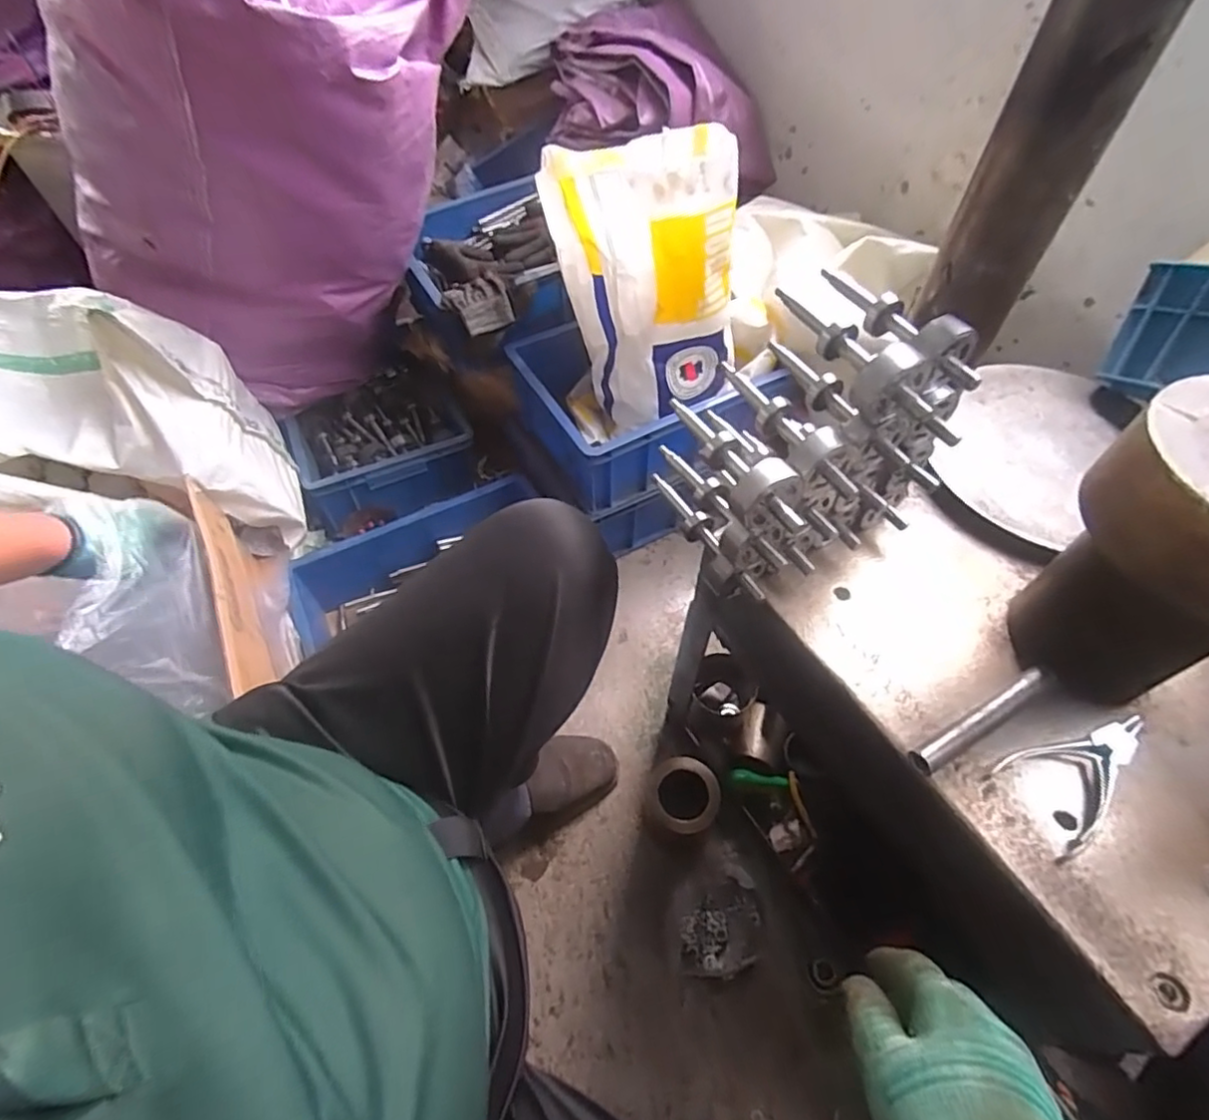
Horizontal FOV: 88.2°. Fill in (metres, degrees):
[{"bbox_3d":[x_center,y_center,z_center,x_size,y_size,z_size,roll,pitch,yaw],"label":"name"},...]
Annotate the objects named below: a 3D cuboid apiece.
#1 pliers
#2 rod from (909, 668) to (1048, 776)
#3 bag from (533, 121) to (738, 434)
[{"bbox_3d":[0.352,0.154,0.465,0.126,0.018,0.068,-29,60,-19],"label":"pliers"},{"bbox_3d":[0.290,0.119,0.477,0.138,0.013,0.018,-27,60,-18],"label":"rod"},{"bbox_3d":[0.057,-0.395,0.913,0.264,0.359,0.172,-6,56,-5],"label":"bag"}]

